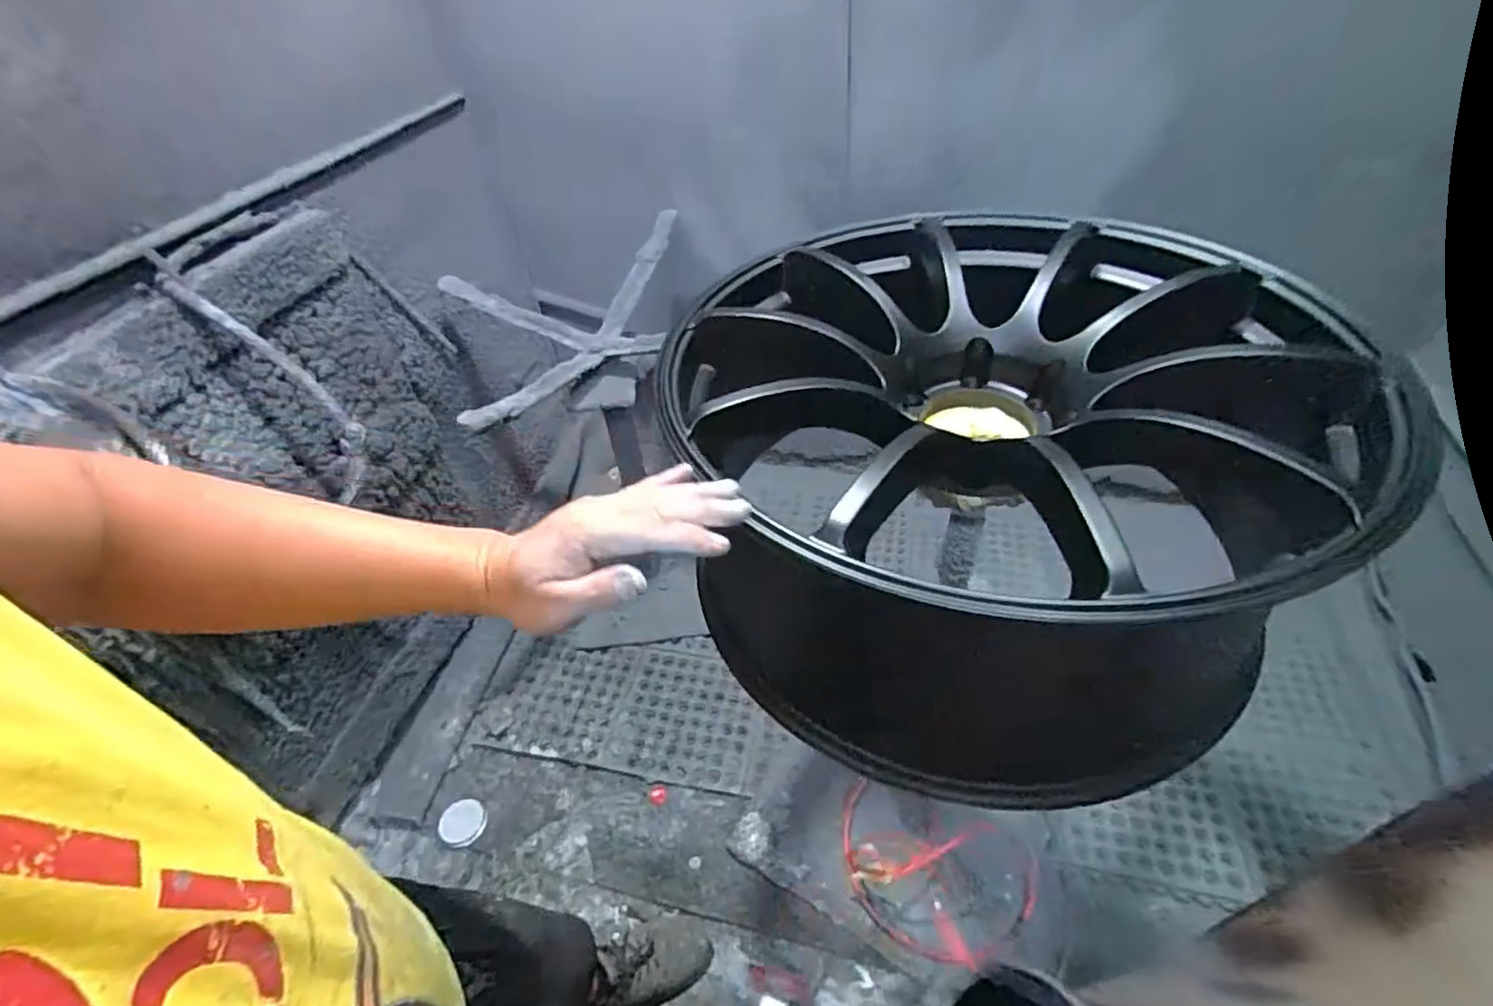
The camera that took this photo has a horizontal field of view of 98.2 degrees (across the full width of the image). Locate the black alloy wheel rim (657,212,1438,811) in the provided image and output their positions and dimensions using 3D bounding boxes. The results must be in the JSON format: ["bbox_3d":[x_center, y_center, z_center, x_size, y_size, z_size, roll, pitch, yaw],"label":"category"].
[{"bbox_3d":[0.225,-0.058,0.652,0.571,0.272,0.595,-3,44,3],"label":"black alloy wheel rim"}]

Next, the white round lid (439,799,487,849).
[{"bbox_3d":[-0.579,0.653,1.319,0.092,0.013,0.088,-3,44,3],"label":"white round lid"}]

